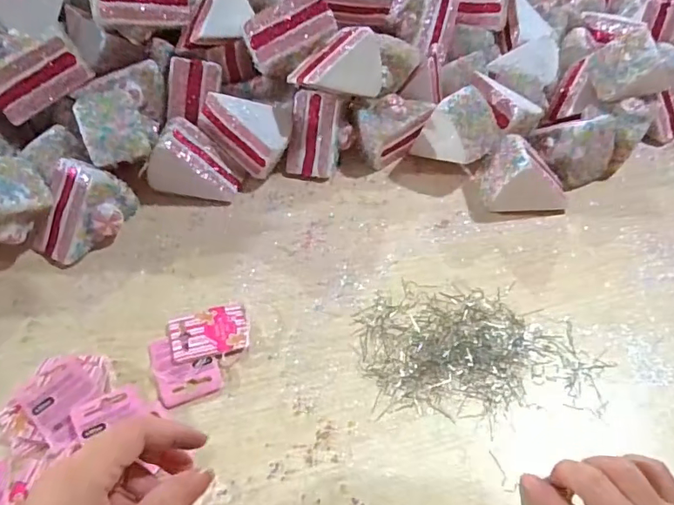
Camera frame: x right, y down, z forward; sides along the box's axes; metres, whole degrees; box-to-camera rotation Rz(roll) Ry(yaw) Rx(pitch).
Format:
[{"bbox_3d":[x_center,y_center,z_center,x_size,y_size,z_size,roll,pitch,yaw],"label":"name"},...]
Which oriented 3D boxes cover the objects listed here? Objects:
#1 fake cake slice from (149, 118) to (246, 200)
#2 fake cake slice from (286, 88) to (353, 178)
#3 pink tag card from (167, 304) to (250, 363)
[{"bbox_3d":[-0.139,-0.086,0.492,0.077,0.052,0.069,18,54,12],"label":"fake cake slice"},{"bbox_3d":[-0.018,-0.124,0.529,0.061,0.047,0.077,7,53,4],"label":"fake cake slice"},{"bbox_3d":[-0.104,0.065,0.413,0.062,0.005,0.041,-12,54,-16],"label":"pink tag card"}]

